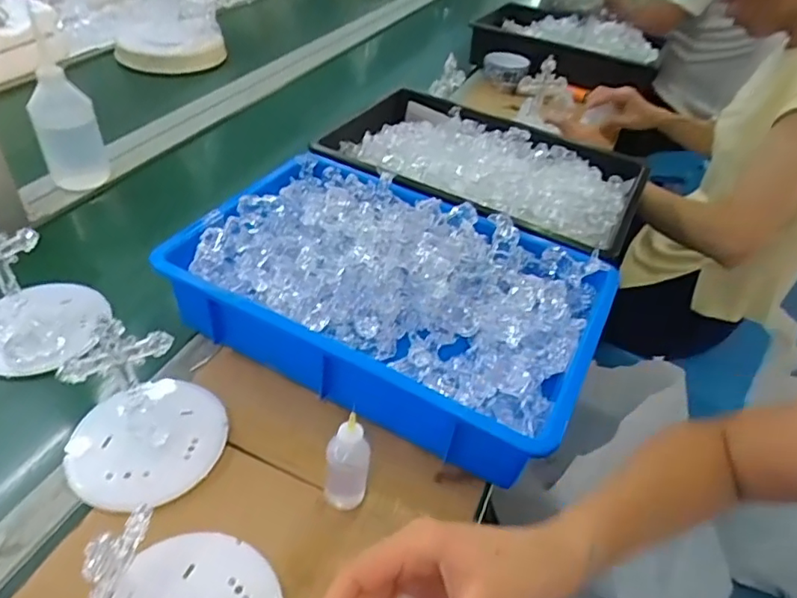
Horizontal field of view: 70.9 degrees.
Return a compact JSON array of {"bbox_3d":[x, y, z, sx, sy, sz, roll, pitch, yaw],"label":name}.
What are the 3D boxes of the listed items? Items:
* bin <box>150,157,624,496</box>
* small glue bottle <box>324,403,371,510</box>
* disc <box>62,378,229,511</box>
[{"bbox_3d":[-0.007,-0.002,0.603,0.411,0.101,0.272,23,44,18],"label":"bin"},{"bbox_3d":[-0.041,0.132,0.445,0.030,0.093,0.029,-31,53,-35],"label":"small glue bottle"},{"bbox_3d":[-0.219,0.123,0.490,0.130,0.019,0.115,-15,46,-23],"label":"disc"}]

